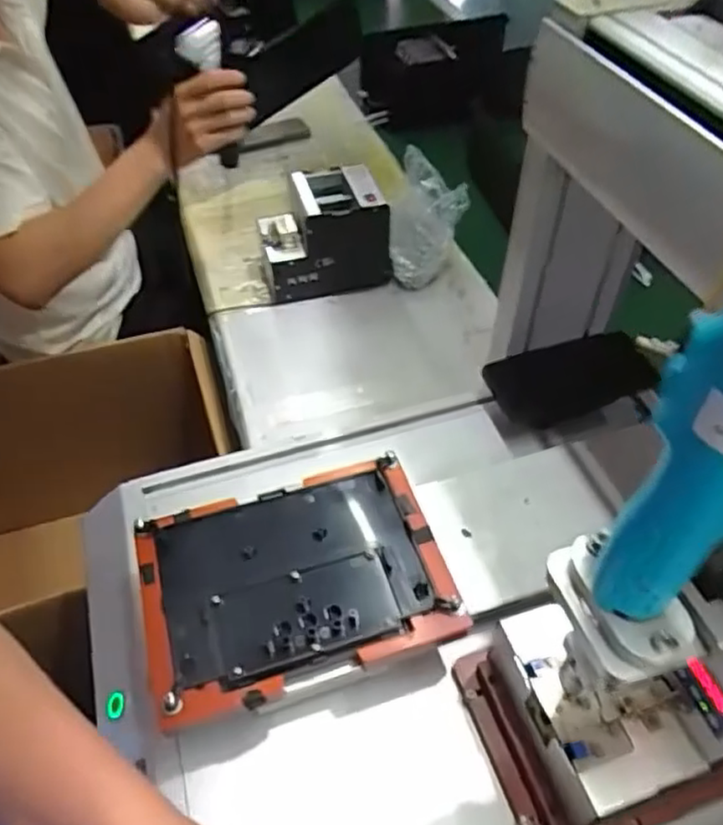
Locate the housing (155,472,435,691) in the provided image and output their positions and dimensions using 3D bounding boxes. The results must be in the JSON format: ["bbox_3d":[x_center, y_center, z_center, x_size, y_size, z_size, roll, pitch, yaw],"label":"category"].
[{"bbox_3d":[-0.052,0.118,0.496,0.181,0.009,0.135,-15,50,-11],"label":"housing"}]

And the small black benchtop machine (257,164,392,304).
[{"bbox_3d":[-0.059,-0.274,1.037,0.193,0.157,0.128,-8,49,-5],"label":"small black benchtop machine"}]

